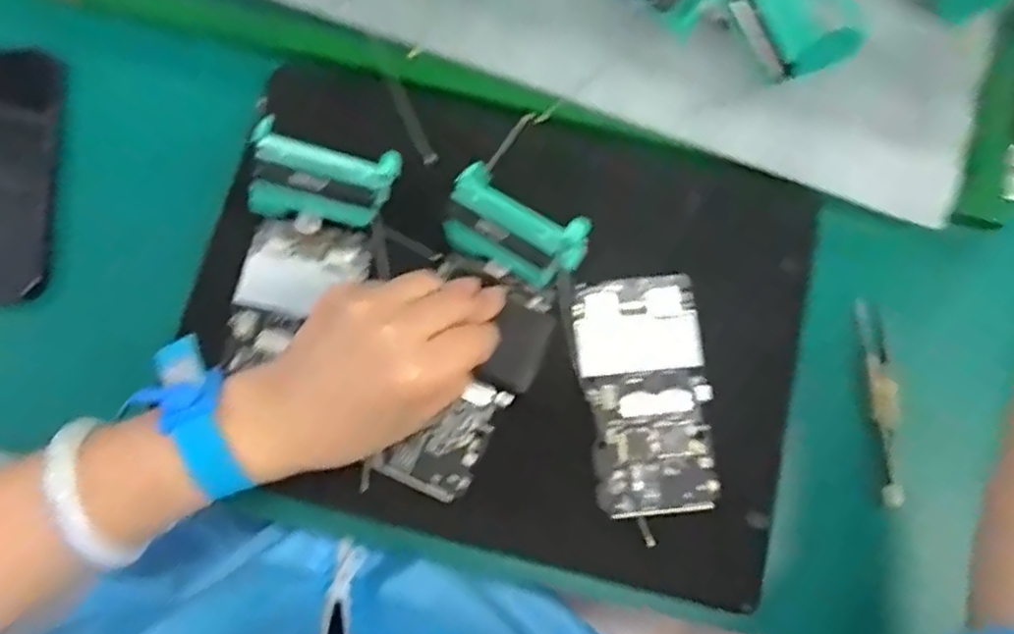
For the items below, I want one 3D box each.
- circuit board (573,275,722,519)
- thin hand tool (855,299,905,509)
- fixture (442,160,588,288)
[{"bbox_3d":[0.078,0.042,0.383,0.069,0.007,0.128,-7,78,-2],"label":"circuit board"},{"bbox_3d":[0.227,0.050,0.414,0.019,0.007,0.120,-2,78,-2],"label":"thin hand tool"},{"bbox_3d":[0.004,-0.043,0.369,0.070,0.054,0.037,30,79,5],"label":"fixture"}]

